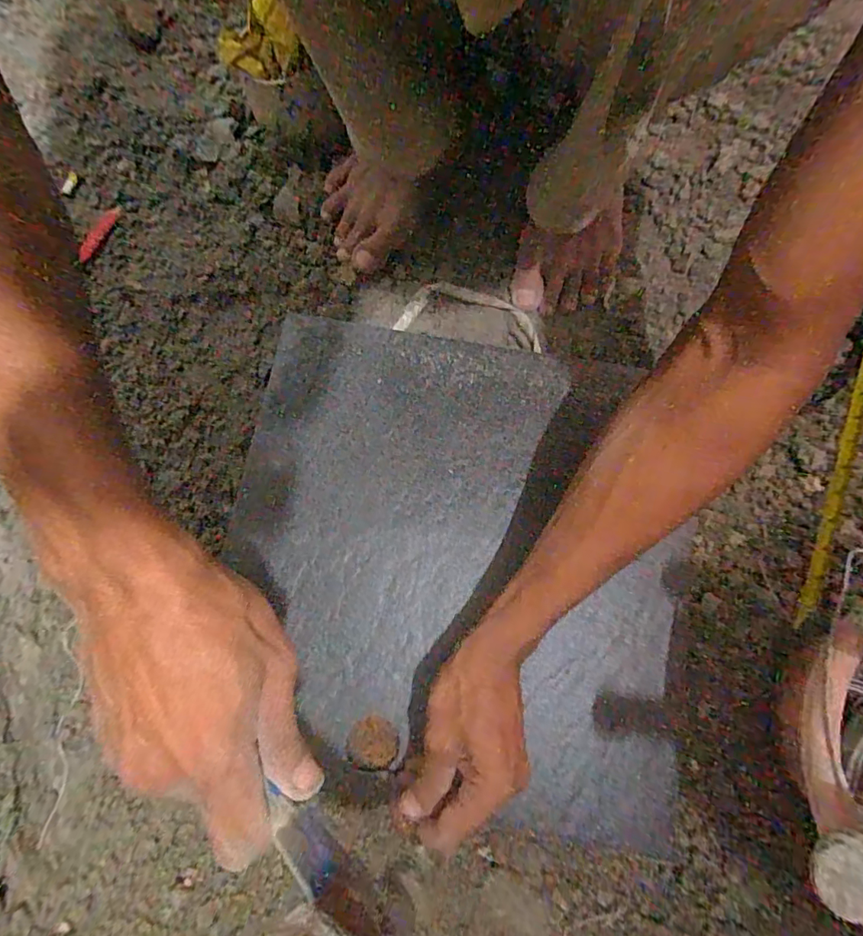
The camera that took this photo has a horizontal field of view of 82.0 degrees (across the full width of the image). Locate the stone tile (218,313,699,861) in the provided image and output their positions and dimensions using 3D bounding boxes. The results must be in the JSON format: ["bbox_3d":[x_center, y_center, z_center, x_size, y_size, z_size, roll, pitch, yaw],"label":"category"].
[{"bbox_3d":[0.019,0.069,0.430,0.385,0.019,0.392,10,77,4],"label":"stone tile"}]

